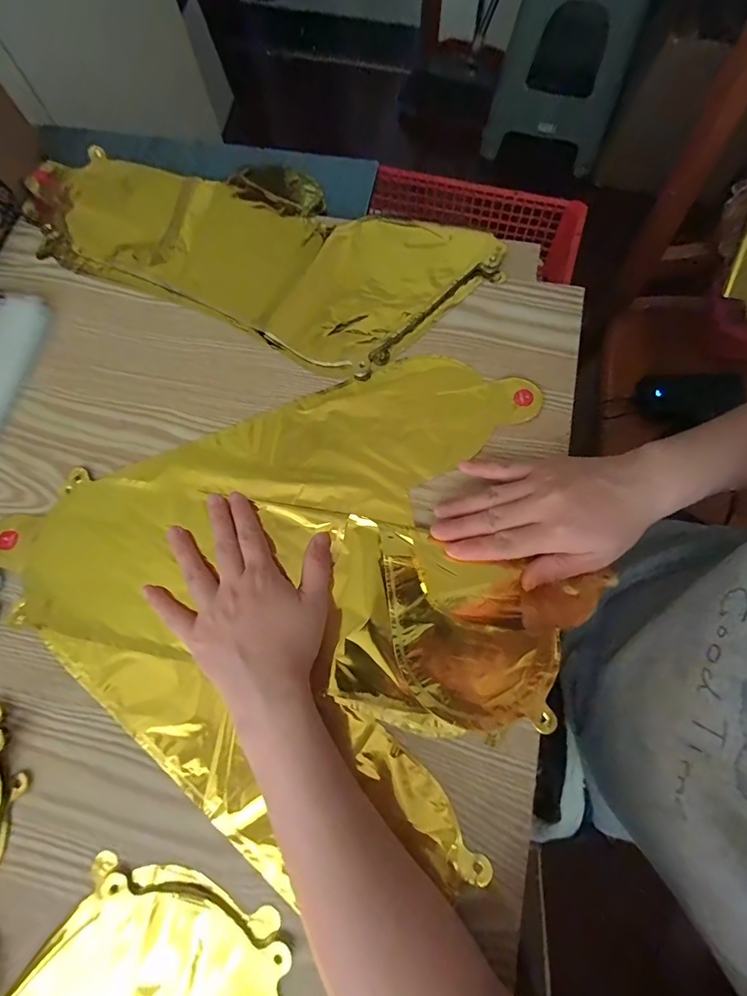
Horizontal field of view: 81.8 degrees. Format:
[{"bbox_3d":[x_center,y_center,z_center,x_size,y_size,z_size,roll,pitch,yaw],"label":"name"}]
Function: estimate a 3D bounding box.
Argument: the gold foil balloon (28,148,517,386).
[{"bbox_3d":[-0.116,-0.247,0.404,0.424,0.012,0.186,25,76,10],"label":"gold foil balloon"}]

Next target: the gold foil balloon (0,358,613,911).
[{"bbox_3d":[-0.057,0.072,0.305,0.398,0.025,0.335,-11,73,-1],"label":"gold foil balloon"}]

